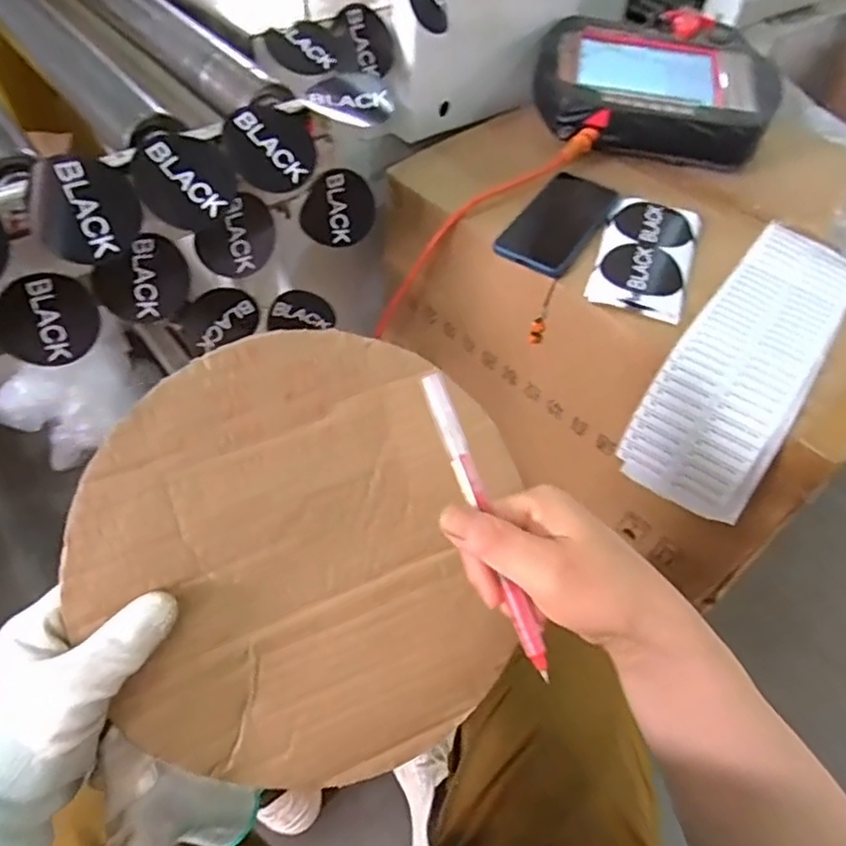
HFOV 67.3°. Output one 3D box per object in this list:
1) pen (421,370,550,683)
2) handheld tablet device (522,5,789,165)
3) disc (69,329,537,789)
[{"bbox_3d":[0.030,0.046,0.308,0.011,0.006,0.152,-17,78,-17],"label":"pen"},{"bbox_3d":[0.276,-0.406,0.786,0.279,0.101,0.203,8,51,3],"label":"handheld tablet device"},{"bbox_3d":[-0.059,0.074,0.337,0.220,0.016,0.234,0,90,-20],"label":"disc"}]

